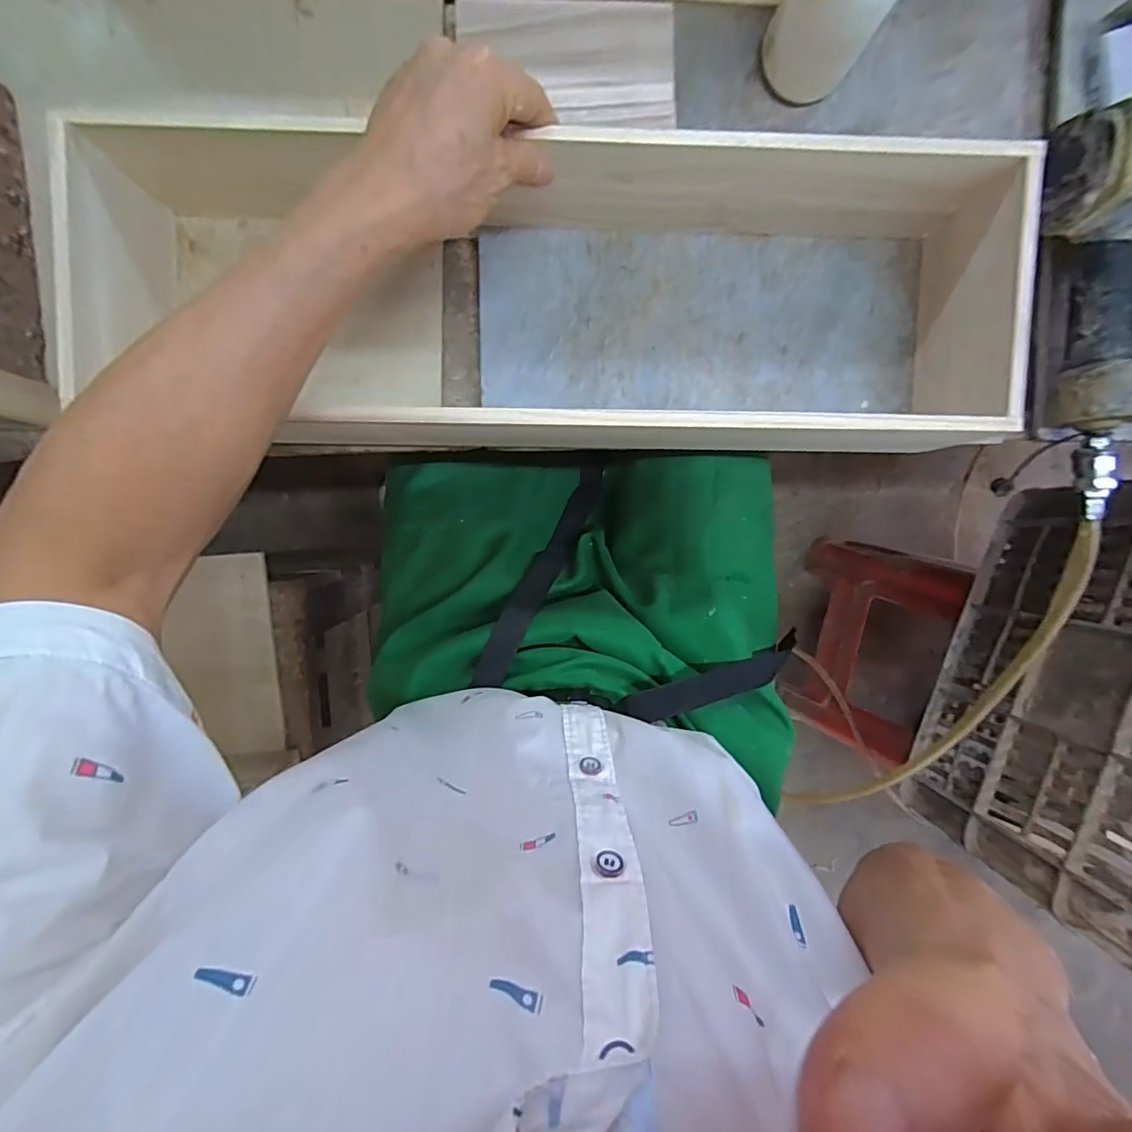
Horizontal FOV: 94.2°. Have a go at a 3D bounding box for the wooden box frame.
[{"bbox_3d":[-0.001,-0.179,0.339,0.564,0.108,0.199,-1,96,-4],"label":"wooden box frame"}]

